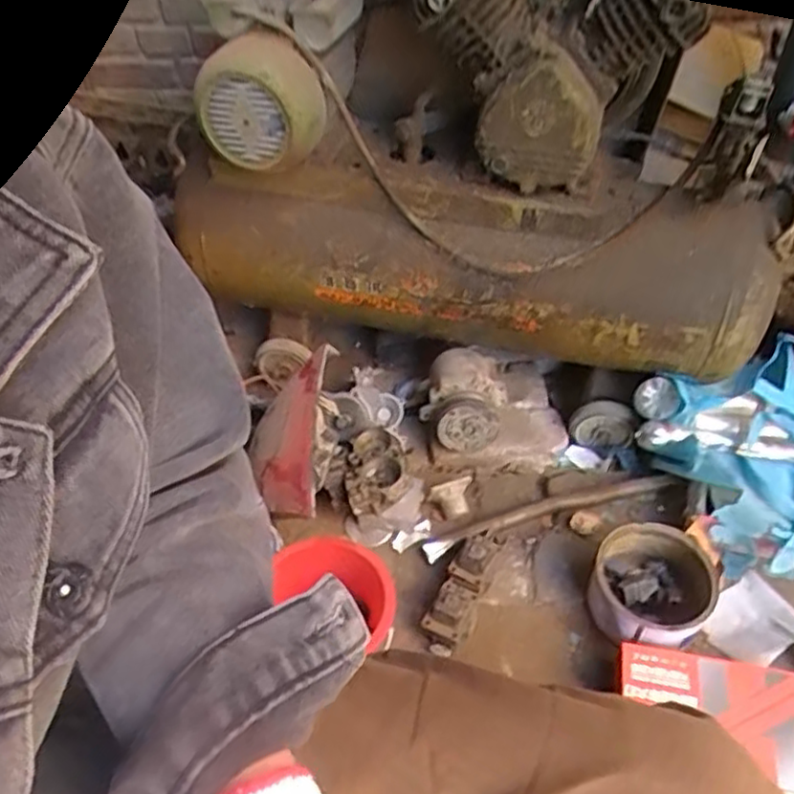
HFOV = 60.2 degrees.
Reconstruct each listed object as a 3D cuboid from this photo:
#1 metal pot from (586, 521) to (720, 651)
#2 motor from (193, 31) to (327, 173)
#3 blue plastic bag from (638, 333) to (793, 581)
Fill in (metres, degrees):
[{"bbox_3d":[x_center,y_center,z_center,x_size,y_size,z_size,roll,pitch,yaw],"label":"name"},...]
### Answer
[{"bbox_3d":[0.336,0.256,0.909,0.150,0.067,0.166,16,49,19],"label":"metal pot"},{"bbox_3d":[-0.173,-0.368,0.872,0.140,0.142,0.088,12,48,15],"label":"motor"},{"bbox_3d":[0.585,0.088,1.050,0.326,0.188,0.315,-19,47,-13],"label":"blue plastic bag"}]

